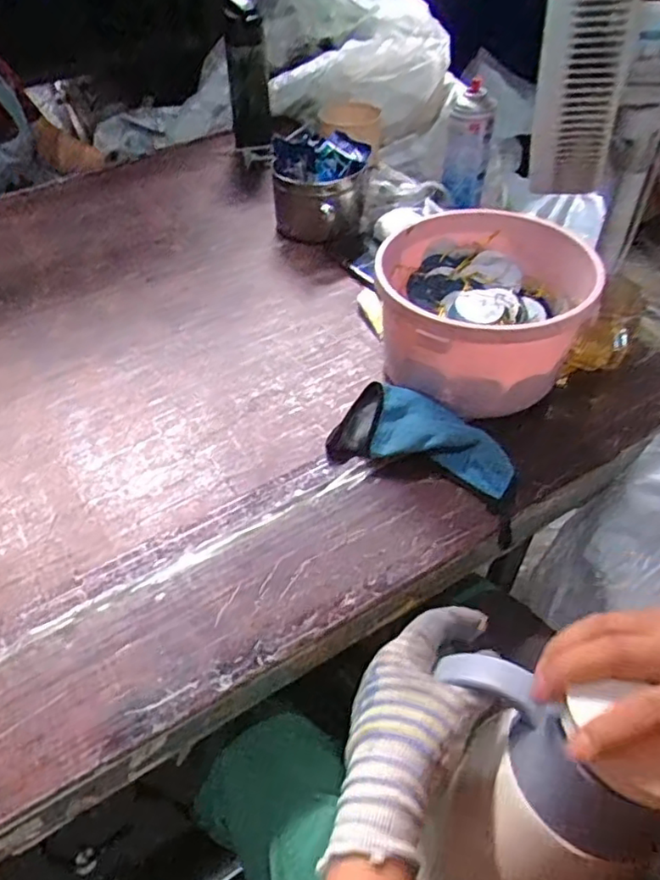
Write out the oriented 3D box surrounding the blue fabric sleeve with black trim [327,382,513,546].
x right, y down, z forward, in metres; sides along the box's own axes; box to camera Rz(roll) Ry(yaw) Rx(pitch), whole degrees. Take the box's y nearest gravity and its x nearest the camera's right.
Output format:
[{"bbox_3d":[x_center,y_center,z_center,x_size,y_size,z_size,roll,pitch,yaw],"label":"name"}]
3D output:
[{"bbox_3d":[0.101,0.012,0.644,0.205,0.034,0.107,33,56,31],"label":"blue fabric sleeve with black trim"}]

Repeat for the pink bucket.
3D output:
[{"bbox_3d":[0.166,-0.137,0.713,0.209,0.138,0.221,-3,45,1],"label":"pink bucket"}]

